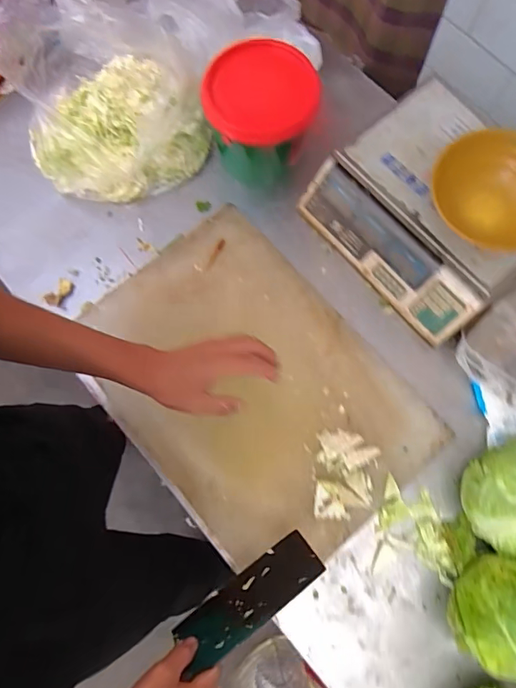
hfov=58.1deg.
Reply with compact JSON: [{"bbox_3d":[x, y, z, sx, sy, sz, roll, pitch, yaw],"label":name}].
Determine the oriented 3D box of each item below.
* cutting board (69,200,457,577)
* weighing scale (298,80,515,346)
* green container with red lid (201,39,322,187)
[{"bbox_3d":[-0.021,0.067,0.760,0.388,0.026,0.543,-41,78,-8],"label":"cutting board"},{"bbox_3d":[0.289,-0.226,0.783,0.293,0.104,0.347,-40,78,-8],"label":"weighing scale"},{"bbox_3d":[0.006,-0.391,0.815,0.174,0.195,0.181,1,76,2],"label":"green container with red lid"}]

